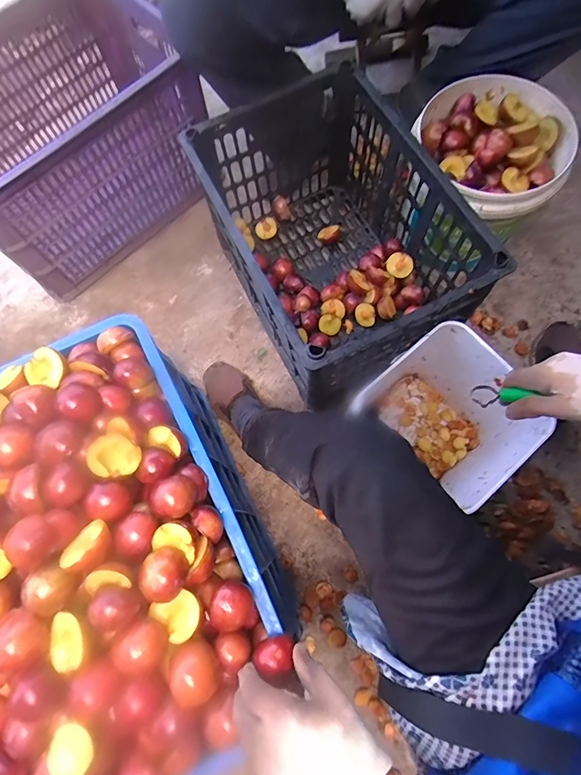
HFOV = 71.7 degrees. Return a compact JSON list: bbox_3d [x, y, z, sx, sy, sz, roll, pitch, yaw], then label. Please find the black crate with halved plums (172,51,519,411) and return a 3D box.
[{"bbox_3d":[0.081,-0.261,0.771,0.378,0.287,0.500,-32,74,-7],"label":"black crate with halved plums"}]

